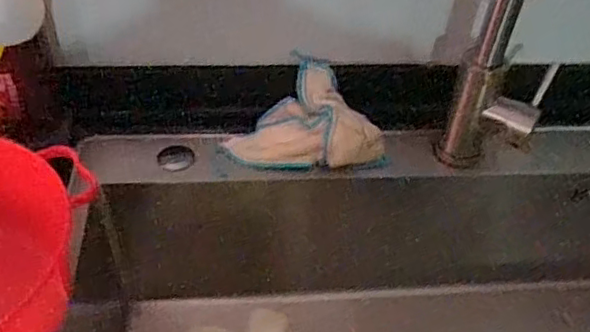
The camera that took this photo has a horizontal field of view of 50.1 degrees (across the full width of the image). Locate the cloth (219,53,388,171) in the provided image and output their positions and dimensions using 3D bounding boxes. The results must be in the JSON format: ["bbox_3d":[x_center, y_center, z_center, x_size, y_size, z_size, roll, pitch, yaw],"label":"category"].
[{"bbox_3d":[0.014,-0.051,0.651,0.161,0.065,0.099,8,44,4],"label":"cloth"}]

